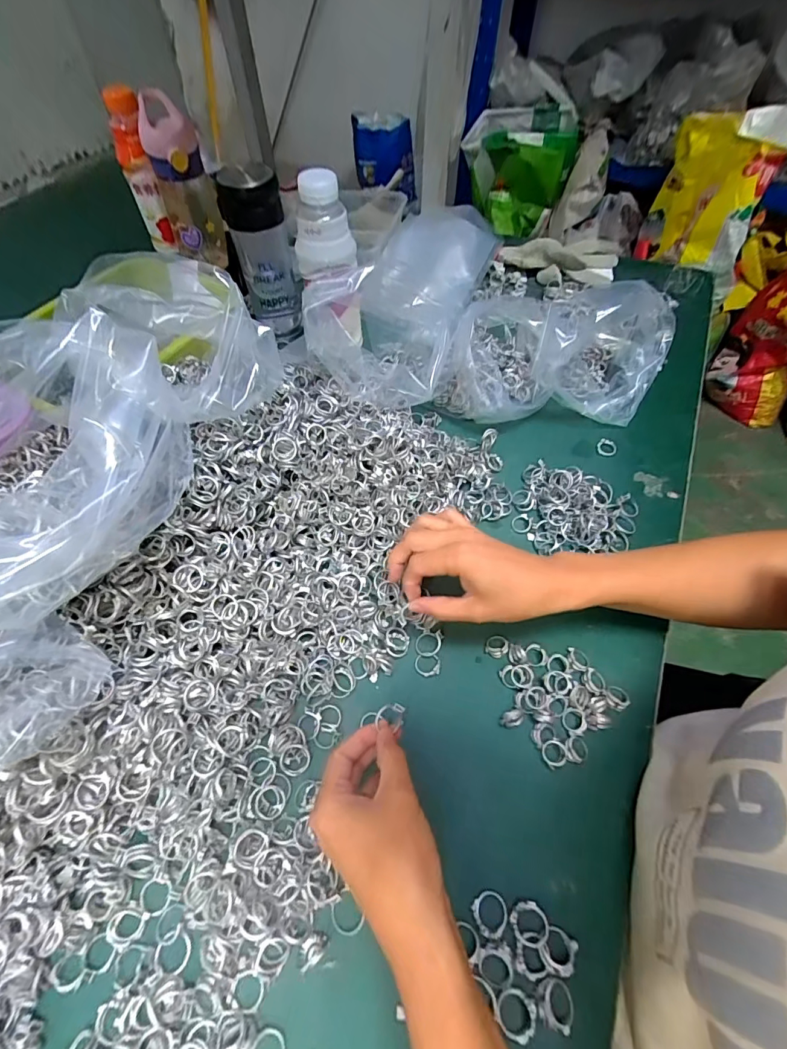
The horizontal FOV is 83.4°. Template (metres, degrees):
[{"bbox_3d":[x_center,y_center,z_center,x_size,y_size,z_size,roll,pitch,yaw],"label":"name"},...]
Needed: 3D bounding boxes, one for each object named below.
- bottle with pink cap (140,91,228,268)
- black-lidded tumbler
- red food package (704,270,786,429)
[{"bbox_3d":[-0.296,-0.479,0.631,0.076,0.172,0.085,-13,58,-9],"label":"bottle with pink cap"},{"bbox_3d":[-0.159,-0.329,0.553,0.069,0.184,0.062,-23,60,-15],"label":"black-lidded tumbler"},{"bbox_3d":[1.186,-0.572,1.337,0.150,0.544,0.277,-37,65,-22],"label":"red food package"}]

